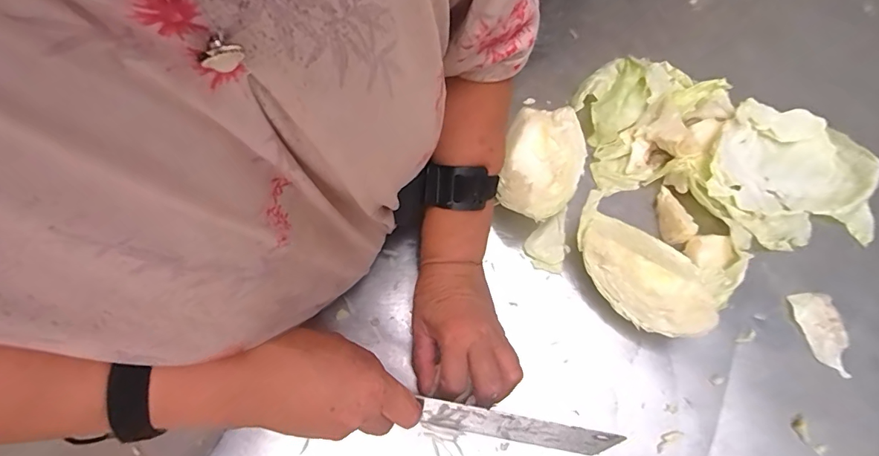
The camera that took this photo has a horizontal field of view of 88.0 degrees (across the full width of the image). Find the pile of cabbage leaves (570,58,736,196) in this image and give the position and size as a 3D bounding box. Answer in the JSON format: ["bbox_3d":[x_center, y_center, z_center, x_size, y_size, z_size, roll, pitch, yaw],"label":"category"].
[{"bbox_3d":[0.228,-0.127,0.482,0.168,0.045,0.150,-15,70,-6],"label":"pile of cabbage leaves"}]

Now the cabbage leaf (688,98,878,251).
[{"bbox_3d":[0.351,-0.050,0.450,0.168,0.044,0.156,36,73,12],"label":"cabbage leaf"}]

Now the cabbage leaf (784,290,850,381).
[{"bbox_3d":[0.351,0.097,0.417,0.038,0.006,0.074,-6,70,-3],"label":"cabbage leaf"}]

